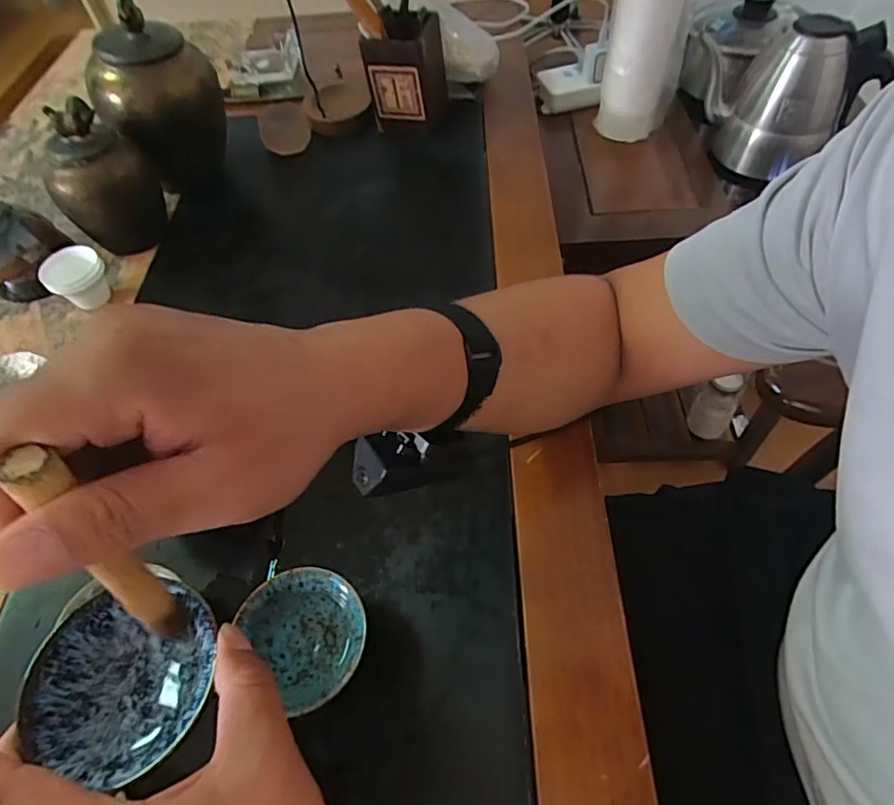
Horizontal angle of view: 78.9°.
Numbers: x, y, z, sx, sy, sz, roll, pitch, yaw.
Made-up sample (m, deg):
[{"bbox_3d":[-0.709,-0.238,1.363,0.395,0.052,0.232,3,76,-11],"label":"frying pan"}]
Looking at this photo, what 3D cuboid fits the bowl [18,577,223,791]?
[{"bbox_3d":[-0.144,0.127,0.252,0.081,0.031,0.078,-2,56,2],"label":"bowl"}]

